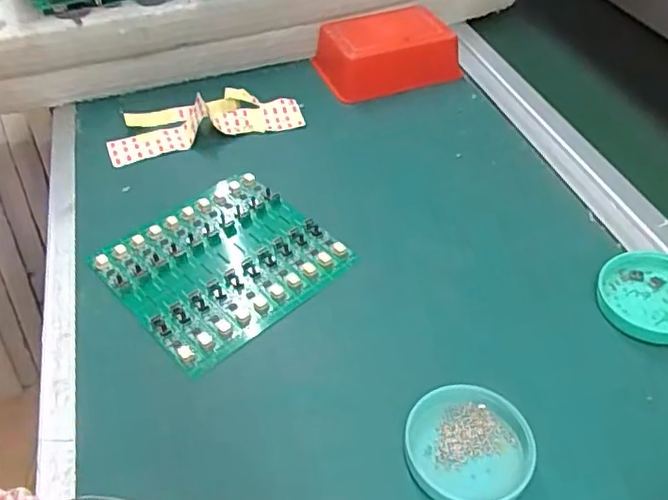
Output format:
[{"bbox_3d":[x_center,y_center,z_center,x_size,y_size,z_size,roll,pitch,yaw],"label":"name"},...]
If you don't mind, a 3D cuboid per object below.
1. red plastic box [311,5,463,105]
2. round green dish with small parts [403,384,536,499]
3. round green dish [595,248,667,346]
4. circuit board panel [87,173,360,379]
[{"bbox_3d":[0.048,-0.194,0.583,0.129,0.044,0.092,-15,46,-13],"label":"red plastic box"},{"bbox_3d":[0.069,0.101,0.312,0.062,0.016,0.061,-1,45,1],"label":"round green dish with small parts"},{"bbox_3d":[0.203,0.029,0.381,0.066,0.010,0.066,-7,52,9],"label":"round green dish"},{"bbox_3d":[-0.076,0.006,0.414,0.136,0.008,0.129,-35,53,-29],"label":"circuit board panel"}]

